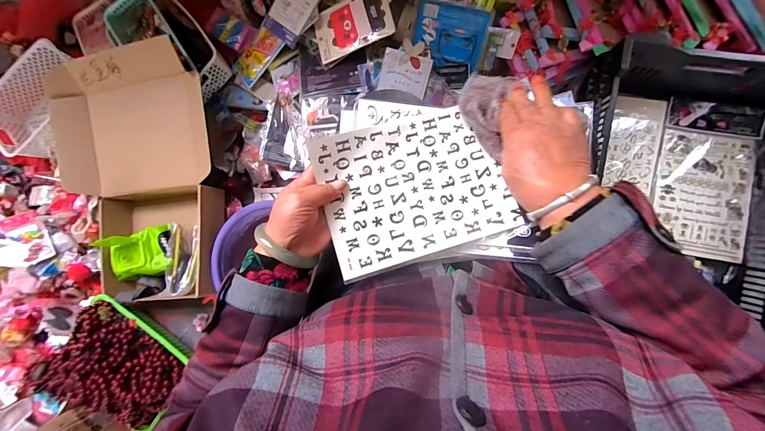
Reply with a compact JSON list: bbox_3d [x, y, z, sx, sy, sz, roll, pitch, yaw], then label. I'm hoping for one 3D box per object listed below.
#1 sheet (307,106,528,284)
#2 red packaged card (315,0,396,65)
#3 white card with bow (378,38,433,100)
[{"bbox_3d":[0.035,-0.039,0.370,0.203,0.049,0.173,-18,87,7],"label":"sheet"},{"bbox_3d":[-0.067,-0.427,0.726,0.178,0.013,0.112,-16,89,15],"label":"red packaged card"},{"bbox_3d":[0.052,-0.321,0.702,0.103,0.012,0.107,12,104,-1],"label":"white card with bow"}]

